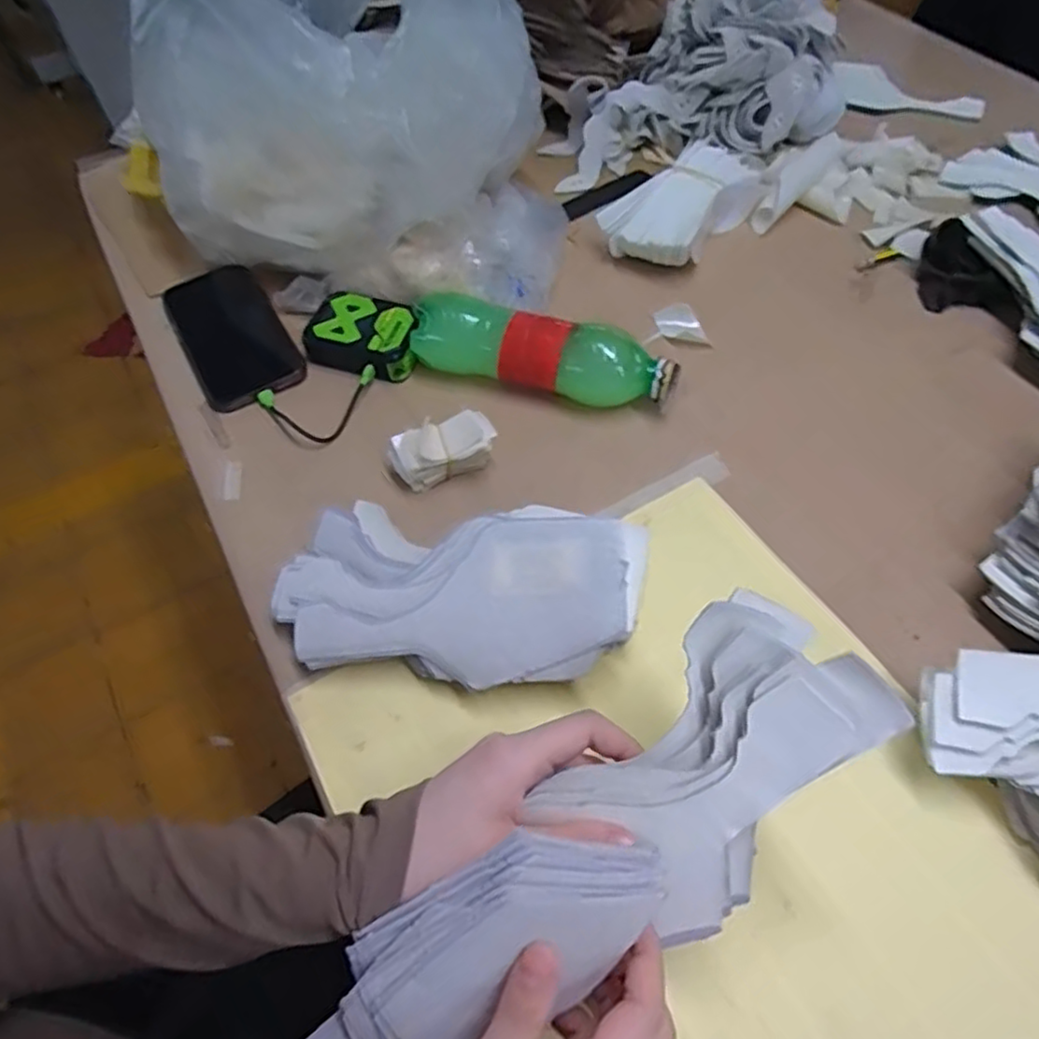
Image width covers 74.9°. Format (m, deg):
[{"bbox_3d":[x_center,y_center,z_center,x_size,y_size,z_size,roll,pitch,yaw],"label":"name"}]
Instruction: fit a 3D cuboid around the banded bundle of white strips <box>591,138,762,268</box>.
[{"bbox_3d":[0.147,-0.282,0.616,0.089,0.061,0.154,34,65,22],"label":"banded bundle of white strips"}]

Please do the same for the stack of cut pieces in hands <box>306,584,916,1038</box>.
[{"bbox_3d":[0.013,0.162,0.283,0.318,0.089,0.092,-43,63,3],"label":"stack of cut pieces in hands"}]

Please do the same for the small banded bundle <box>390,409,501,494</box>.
[{"bbox_3d":[-0.054,-0.049,0.488,0.072,0.036,0.033,-20,58,-9],"label":"small banded bundle"}]

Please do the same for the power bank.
[{"bbox_3d":[-0.126,-0.148,0.556,0.091,0.031,0.065,26,62,19],"label":"power bank"}]

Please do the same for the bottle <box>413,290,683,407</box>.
[{"bbox_3d":[0.016,-0.126,0.523,0.203,0.055,0.057,9,58,9],"label":"bottle"}]

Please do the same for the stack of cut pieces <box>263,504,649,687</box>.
[{"bbox_3d":[-0.039,0.044,0.412,0.214,0.060,0.104,8,58,8],"label":"stack of cut pieces"}]

